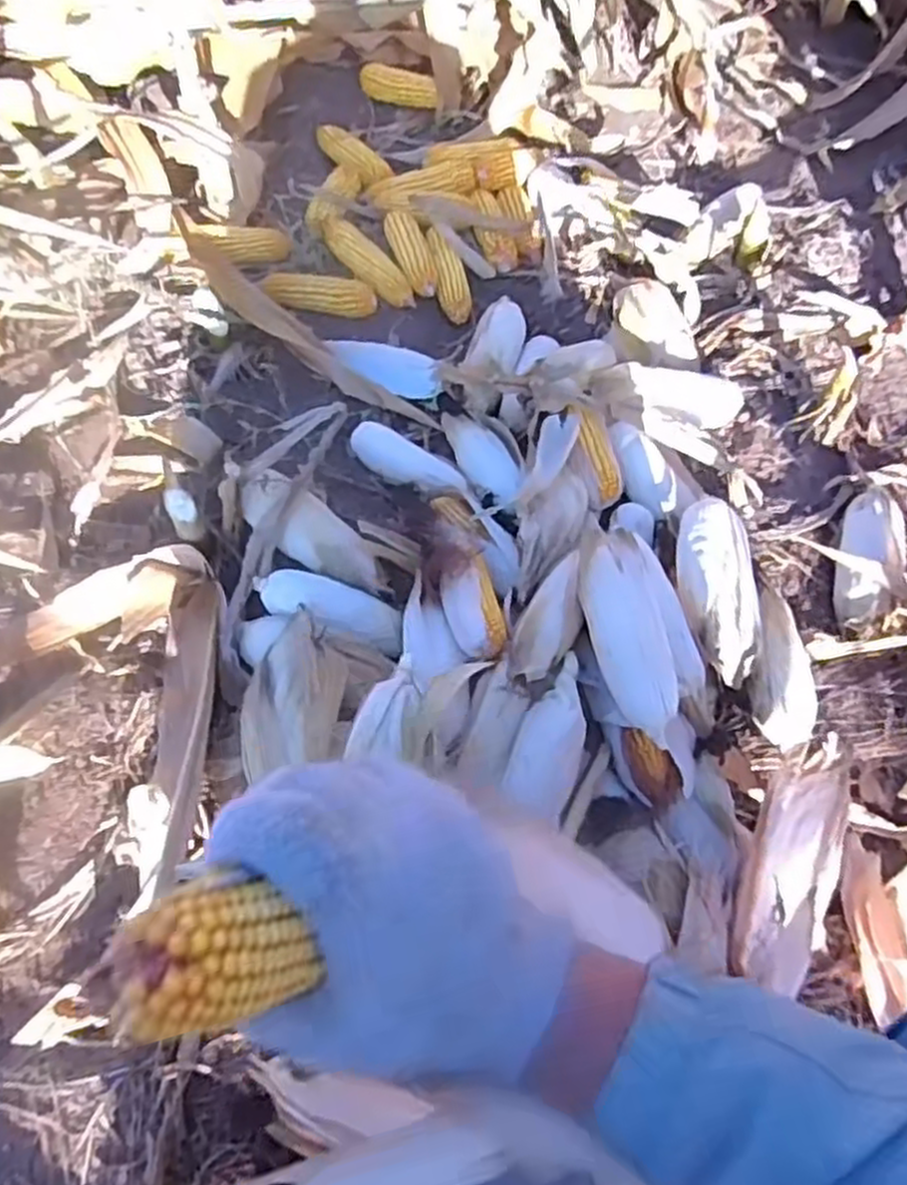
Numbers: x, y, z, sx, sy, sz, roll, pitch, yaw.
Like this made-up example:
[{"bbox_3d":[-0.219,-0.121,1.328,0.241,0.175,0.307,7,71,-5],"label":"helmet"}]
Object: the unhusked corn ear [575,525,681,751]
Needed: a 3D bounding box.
[{"bbox_3d":[0.177,0.039,0.805,0.078,0.071,0.222,-7,64,-7],"label":"unhusked corn ear"}]

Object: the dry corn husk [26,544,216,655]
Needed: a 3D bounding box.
[{"bbox_3d":[-0.370,0.015,0.889,0.194,0.065,0.082,-32,70,-18],"label":"dry corn husk"}]

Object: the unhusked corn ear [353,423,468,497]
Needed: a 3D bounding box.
[{"bbox_3d":[-0.058,-0.167,1.020,0.183,0.042,0.065,32,65,17],"label":"unhusked corn ear"}]

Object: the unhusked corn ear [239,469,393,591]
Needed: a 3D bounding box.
[{"bbox_3d":[-0.157,-0.066,0.911,0.191,0.067,0.076,31,66,11],"label":"unhusked corn ear"}]

